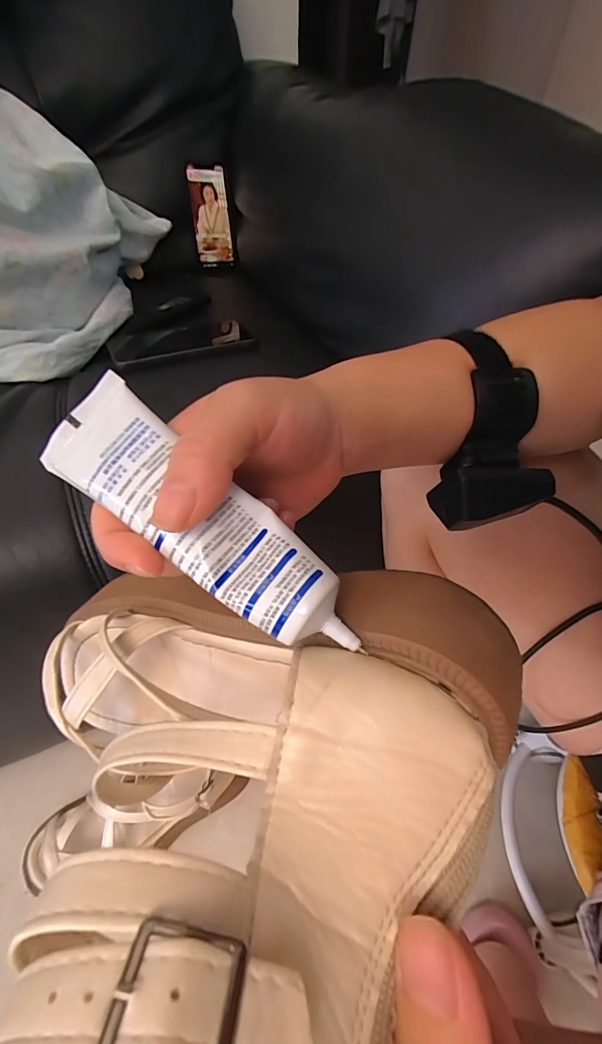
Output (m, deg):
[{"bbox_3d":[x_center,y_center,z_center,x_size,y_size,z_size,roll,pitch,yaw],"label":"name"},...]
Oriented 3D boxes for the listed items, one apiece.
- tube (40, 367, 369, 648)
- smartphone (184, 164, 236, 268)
[{"bbox_3d":[-0.036,0.000,0.151,0.137,0.026,0.039,38,78,11],"label":"tube"},{"bbox_3d":[-0.157,-0.537,0.693,0.071,0.152,0.015,-17,30,-26],"label":"smartphone"}]

